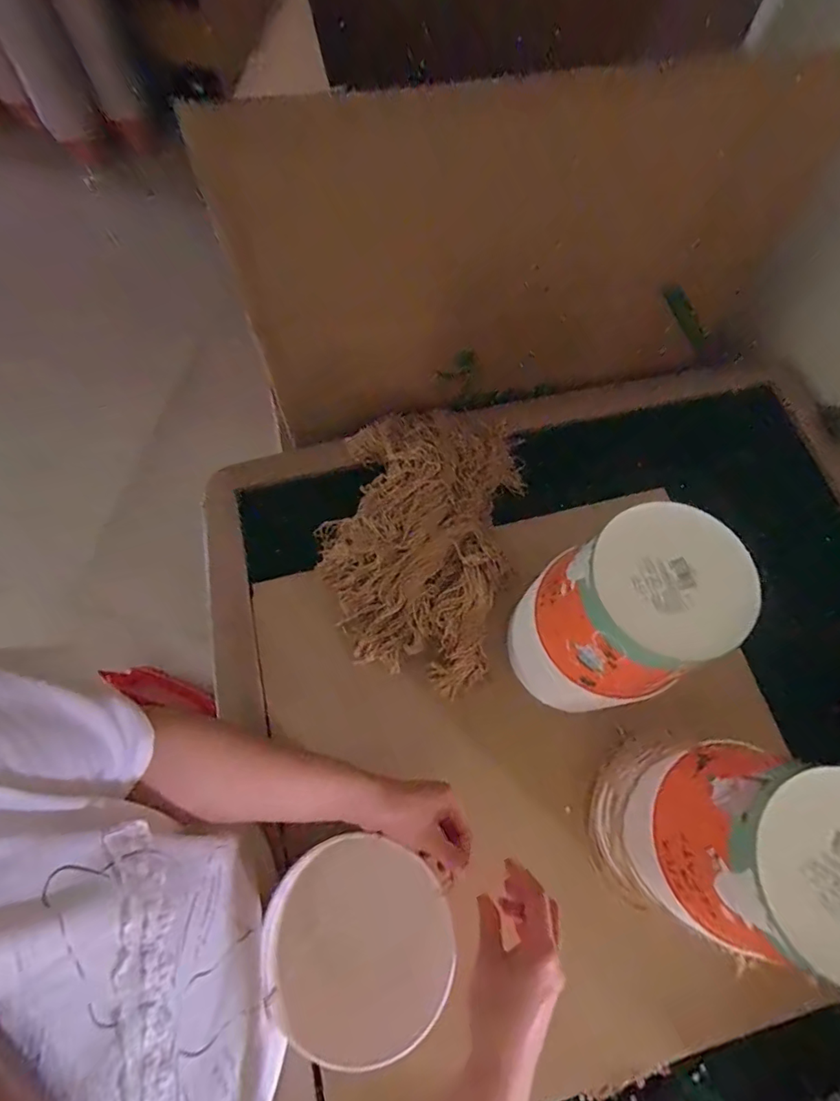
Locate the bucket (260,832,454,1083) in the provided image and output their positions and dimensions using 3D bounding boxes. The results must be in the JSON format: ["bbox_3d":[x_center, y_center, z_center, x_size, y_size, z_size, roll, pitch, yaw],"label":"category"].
[{"bbox_3d":[-0.067,0.371,0.484,0.163,0.133,0.171,26,71,8],"label":"bucket"}]

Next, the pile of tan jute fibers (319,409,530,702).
[{"bbox_3d":[-0.003,-0.026,0.676,0.246,0.061,0.366,15,70,4],"label":"pile of tan jute fibers"}]

